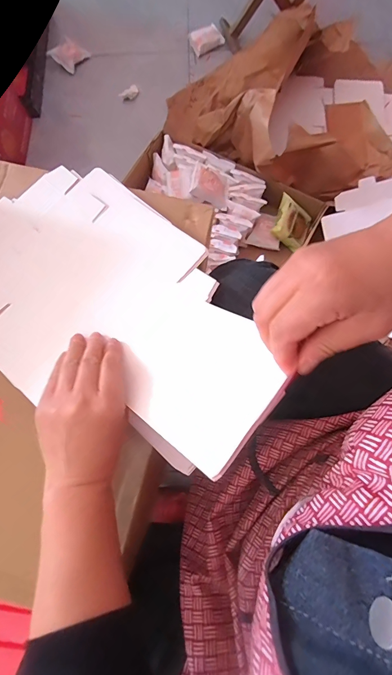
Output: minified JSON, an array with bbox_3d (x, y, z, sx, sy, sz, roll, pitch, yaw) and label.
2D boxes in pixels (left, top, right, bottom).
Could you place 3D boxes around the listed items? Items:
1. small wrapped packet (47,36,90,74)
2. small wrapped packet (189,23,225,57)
[{"bbox_3d":[-0.387,-0.860,1.024,0.099,0.033,0.082,31,78,9],"label":"small wrapped packet"},{"bbox_3d":[0.029,-0.908,1.024,0.091,0.018,0.081,-28,76,-5],"label":"small wrapped packet"}]

